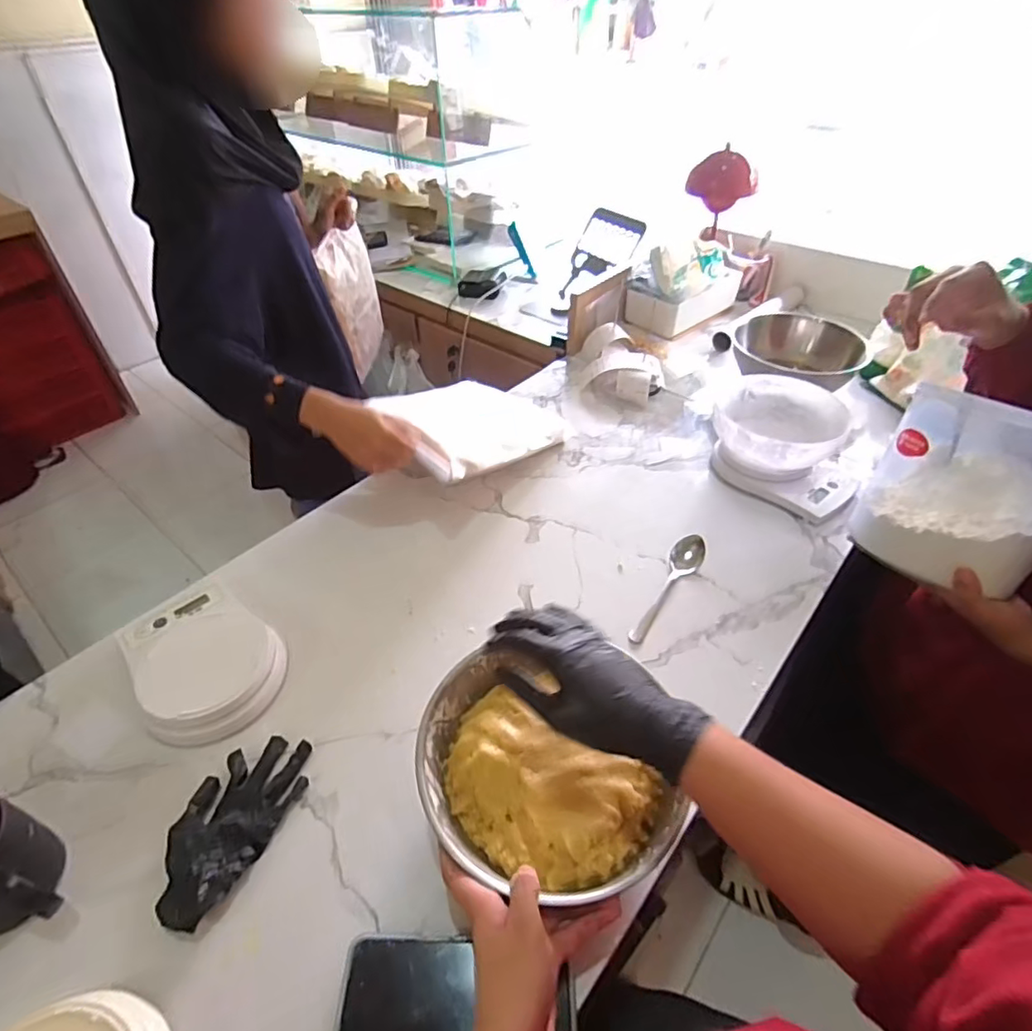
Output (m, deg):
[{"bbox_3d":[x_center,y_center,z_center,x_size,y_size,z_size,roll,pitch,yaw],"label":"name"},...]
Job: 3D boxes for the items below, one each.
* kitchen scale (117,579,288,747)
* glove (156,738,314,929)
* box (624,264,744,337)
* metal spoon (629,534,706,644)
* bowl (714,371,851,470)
[{"bbox_3d":[-0.338,0.149,0.609,0.141,0.041,0.198,-32,51,-28],"label":"kitchen scale"},{"bbox_3d":[-0.254,0.266,0.498,0.083,0.025,0.155,14,46,16],"label":"glove"},{"bbox_3d":[0.363,-0.470,1.211,0.141,0.080,0.253,34,53,31],"label":"box"},{"bbox_3d":[0.187,0.086,0.688,0.039,0.025,0.178,24,49,24],"label":"metal spoon"},{"bbox_3d":[0.386,-0.135,0.832,0.166,0.064,0.190,31,52,29],"label":"bowl"}]

